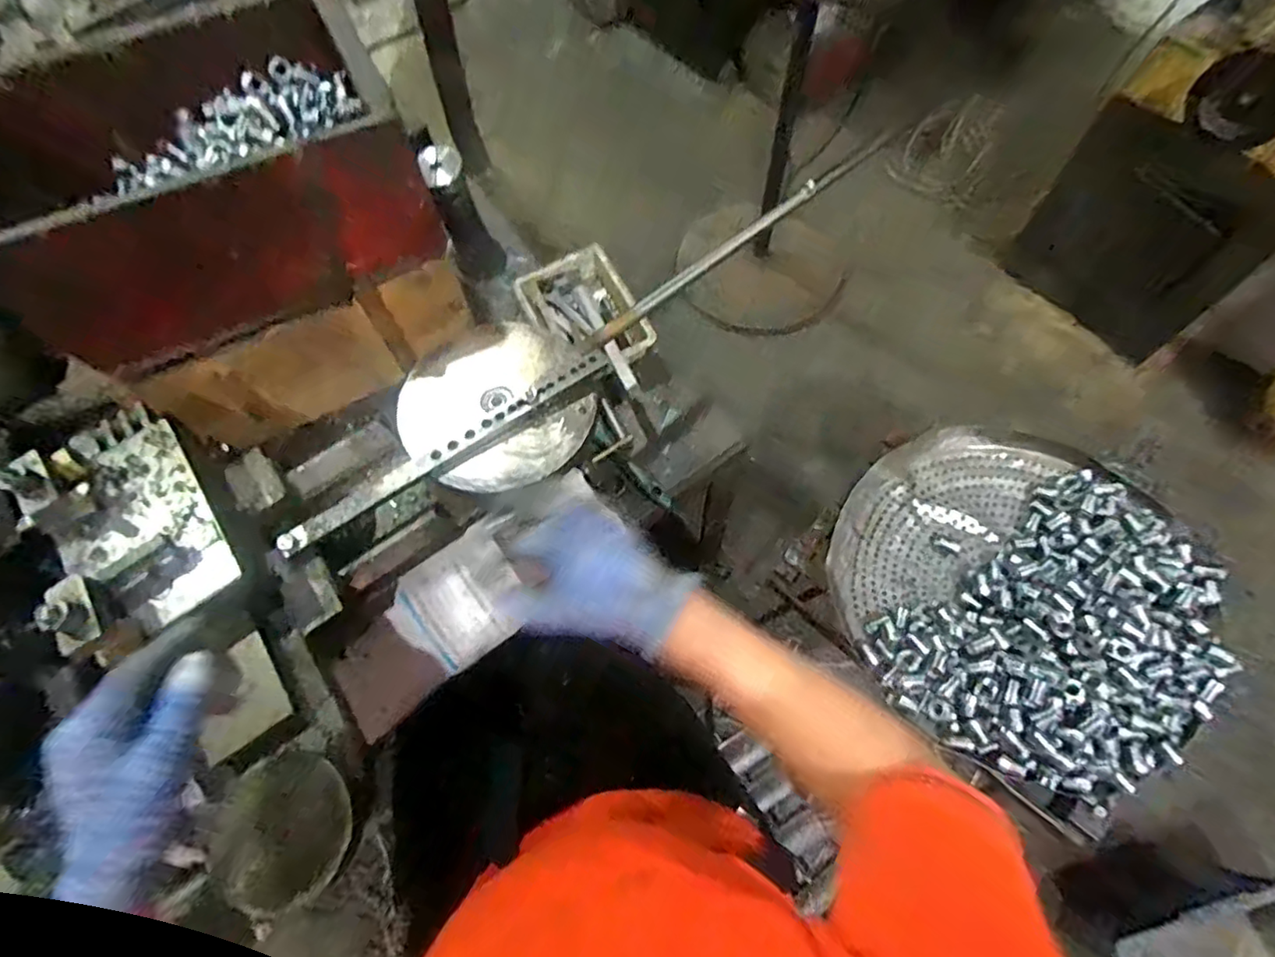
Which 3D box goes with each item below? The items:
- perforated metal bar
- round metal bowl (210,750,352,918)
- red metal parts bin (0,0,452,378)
[{"bbox_3d":[-0.171,-0.027,0.575,0.330,0.027,0.022,-33,68,-13],"label":"perforated metal bar"},{"bbox_3d":[-0.250,0.249,0.436,0.096,0.027,0.094,-1,65,2],"label":"round metal bowl"},{"bbox_3d":[-0.443,-0.311,0.612,0.388,0.148,0.307,-26,66,-10],"label":"red metal parts bin"}]

